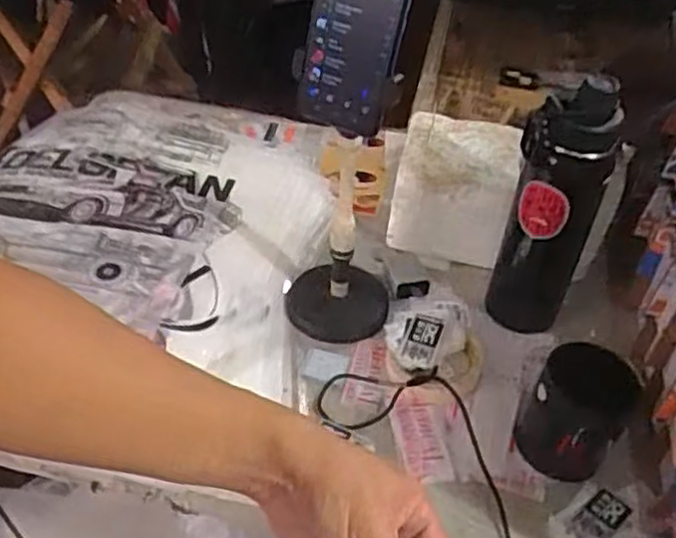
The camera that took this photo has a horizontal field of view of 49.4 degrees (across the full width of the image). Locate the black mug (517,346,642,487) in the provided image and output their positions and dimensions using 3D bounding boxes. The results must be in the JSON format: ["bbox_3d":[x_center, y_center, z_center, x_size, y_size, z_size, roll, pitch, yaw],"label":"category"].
[{"bbox_3d":[0.207,0.126,0.638,0.080,0.099,0.068,27,46,22],"label":"black mug"}]

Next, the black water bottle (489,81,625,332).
[{"bbox_3d":[0.204,-0.046,0.721,0.086,0.295,0.084,19,44,14],"label":"black water bottle"}]

